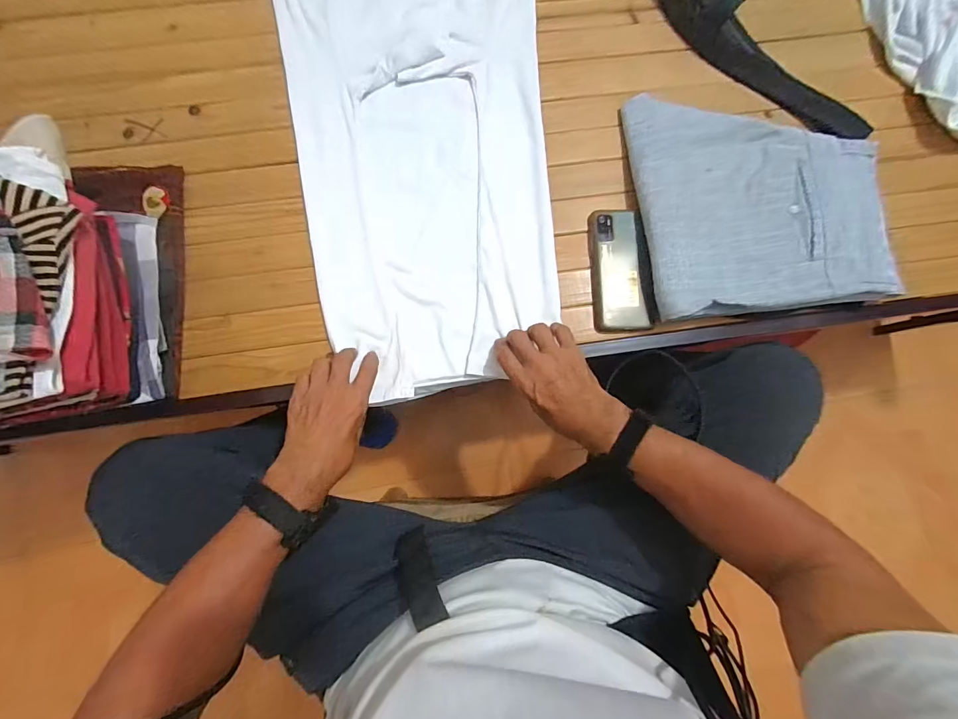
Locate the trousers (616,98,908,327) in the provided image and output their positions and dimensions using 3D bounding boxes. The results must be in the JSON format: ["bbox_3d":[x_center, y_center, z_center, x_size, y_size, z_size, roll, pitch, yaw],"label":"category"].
[{"bbox_3d":[0.354,-0.206,0.525,0.288,0.035,0.289,-6,83,-1],"label":"trousers"}]

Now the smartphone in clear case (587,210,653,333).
[{"bbox_3d":[0.181,-0.116,0.535,0.066,0.011,0.158,-3,86,6],"label":"smartphone in clear case"}]

